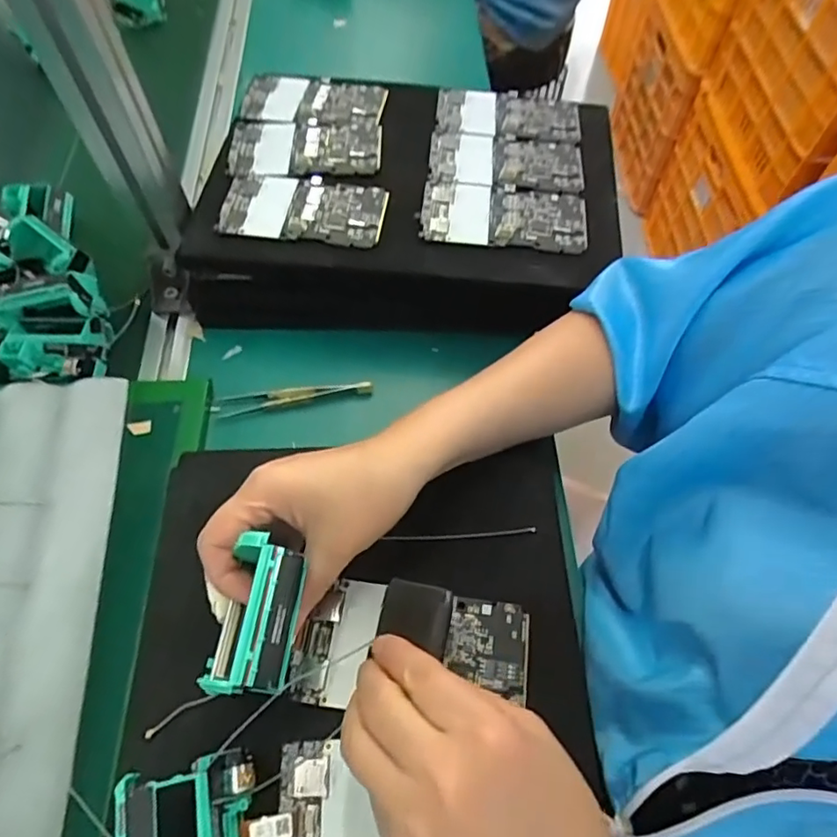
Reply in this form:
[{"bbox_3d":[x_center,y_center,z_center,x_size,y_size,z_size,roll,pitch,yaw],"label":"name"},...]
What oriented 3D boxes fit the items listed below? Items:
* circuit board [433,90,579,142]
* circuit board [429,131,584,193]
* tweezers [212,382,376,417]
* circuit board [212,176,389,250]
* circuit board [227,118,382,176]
[{"bbox_3d":[0.086,-0.289,0.542,0.133,0.013,0.061,3,61,1],"label":"circuit board"},{"bbox_3d":[0.078,-0.230,0.509,0.133,0.004,0.072,3,61,1],"label":"circuit board"},{"bbox_3d":[-0.100,-0.017,0.469,0.124,0.012,0.015,-5,61,-4],"label":"tweezers"},{"bbox_3d":[-0.094,-0.176,0.474,0.131,0.006,0.067,5,61,2],"label":"circuit board"},{"bbox_3d":[-0.101,-0.245,0.514,0.133,0.011,0.070,-1,61,-1],"label":"circuit board"}]

